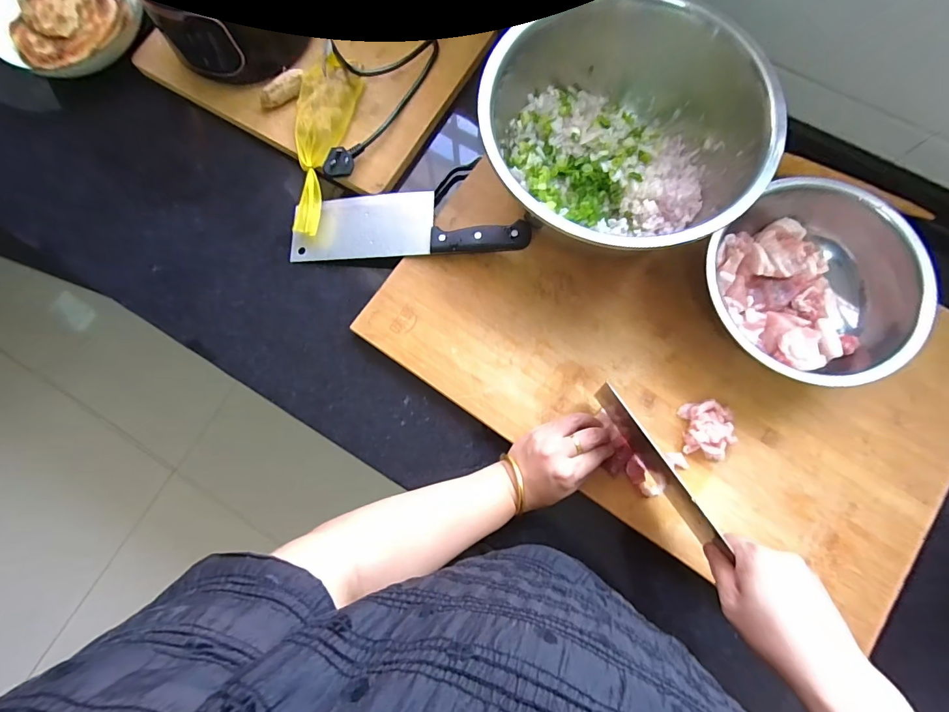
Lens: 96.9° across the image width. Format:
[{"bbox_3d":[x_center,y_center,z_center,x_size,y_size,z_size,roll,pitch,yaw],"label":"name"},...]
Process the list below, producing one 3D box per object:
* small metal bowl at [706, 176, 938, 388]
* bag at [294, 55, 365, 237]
[{"bbox_3d":[0.336,-0.070,0.423,0.201,0.067,0.187,0,79,1],"label":"small metal bowl"},{"bbox_3d":[-0.196,-0.253,0.503,0.069,0.040,0.215,14,79,5],"label":"bag"}]

